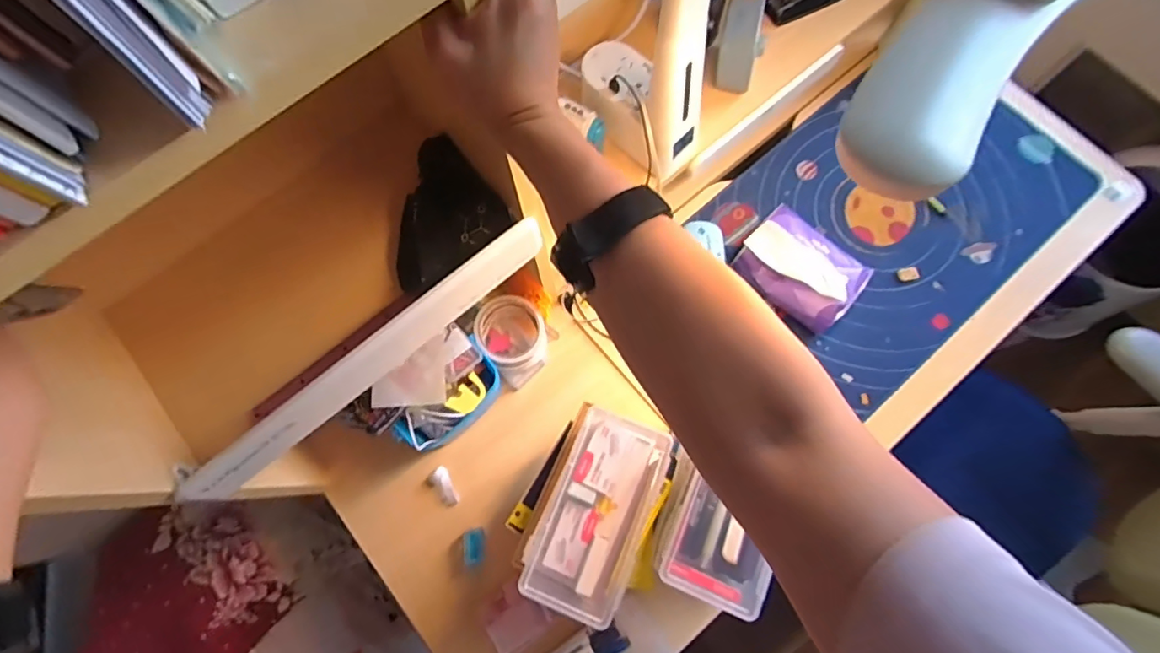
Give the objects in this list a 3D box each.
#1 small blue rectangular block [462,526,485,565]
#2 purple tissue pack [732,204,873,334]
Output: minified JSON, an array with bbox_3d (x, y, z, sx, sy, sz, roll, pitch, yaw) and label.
[{"bbox_3d":[-0.135,0.281,0.694,0.025,0.021,0.041,-5,74,0],"label":"small blue rectangular block"},{"bbox_3d":[0.294,-0.076,0.732,0.155,0.079,0.106,39,78,12],"label":"purple tissue pack"}]

